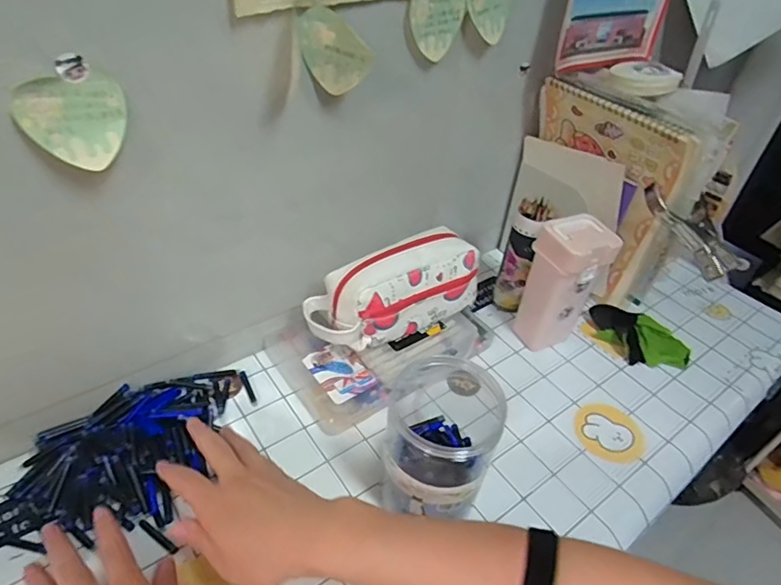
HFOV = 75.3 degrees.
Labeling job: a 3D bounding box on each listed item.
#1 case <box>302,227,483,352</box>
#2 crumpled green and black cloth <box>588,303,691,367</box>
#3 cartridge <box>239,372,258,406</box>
[{"bbox_3d":[0.005,-0.010,0.594,0.209,0.089,0.092,-22,46,-24],"label":"case"},{"bbox_3d":[0.338,0.061,0.694,0.138,0.035,0.074,29,46,23],"label":"crumpled green and black cloth"},{"bbox_3d":[-0.166,0.111,0.589,0.010,0.004,0.050,-15,46,-24],"label":"cartridge"}]

